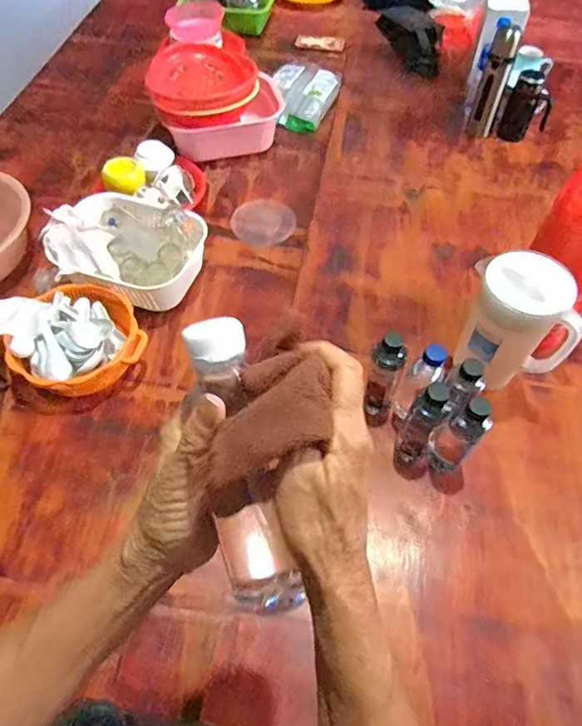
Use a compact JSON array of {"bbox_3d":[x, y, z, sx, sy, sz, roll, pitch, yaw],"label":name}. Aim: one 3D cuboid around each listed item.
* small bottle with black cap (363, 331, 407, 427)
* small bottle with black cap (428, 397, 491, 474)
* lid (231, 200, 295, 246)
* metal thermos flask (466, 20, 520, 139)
[{"bbox_3d":[0.149,0.024,0.814,0.049,0.180,0.059,18,58,12],"label":"small bottle with black cap"},{"bbox_3d":[0.241,0.109,0.743,0.060,0.162,0.048,28,61,18],"label":"small bottle with black cap"},{"bbox_3d":[-0.061,-0.324,1.167,0.143,0.008,0.139,0,56,0],"label":"lid"},{"bbox_3d":[0.488,-0.667,1.238,0.060,0.248,0.055,19,58,13],"label":"metal thermos flask"}]

